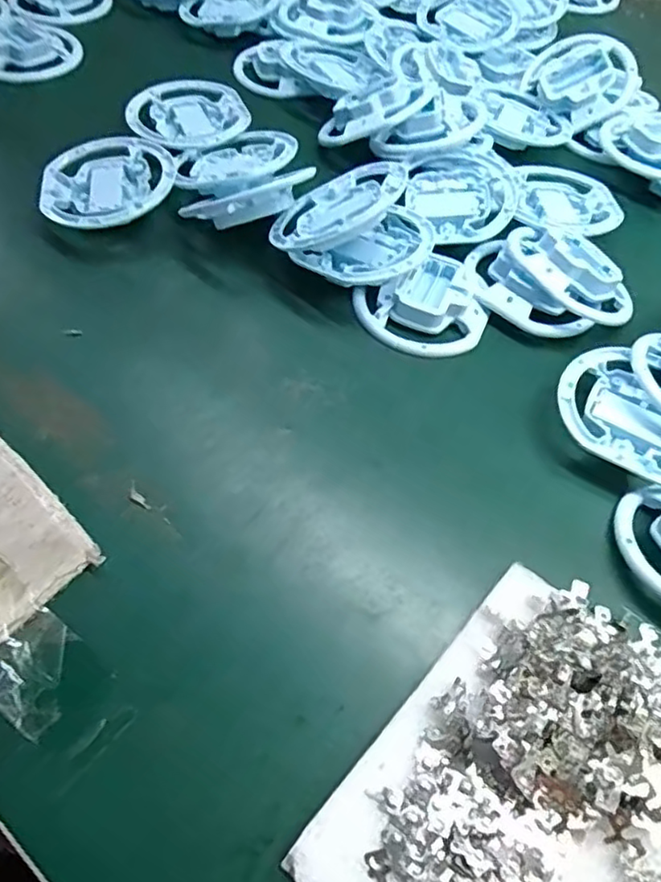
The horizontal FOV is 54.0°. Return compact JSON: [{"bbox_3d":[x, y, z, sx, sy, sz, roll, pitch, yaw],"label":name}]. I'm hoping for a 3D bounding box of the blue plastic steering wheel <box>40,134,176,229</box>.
[{"bbox_3d":[-0.174,-0.205,0.509,0.098,0.030,0.105,-9,57,-10],"label":"blue plastic steering wheel"}]

